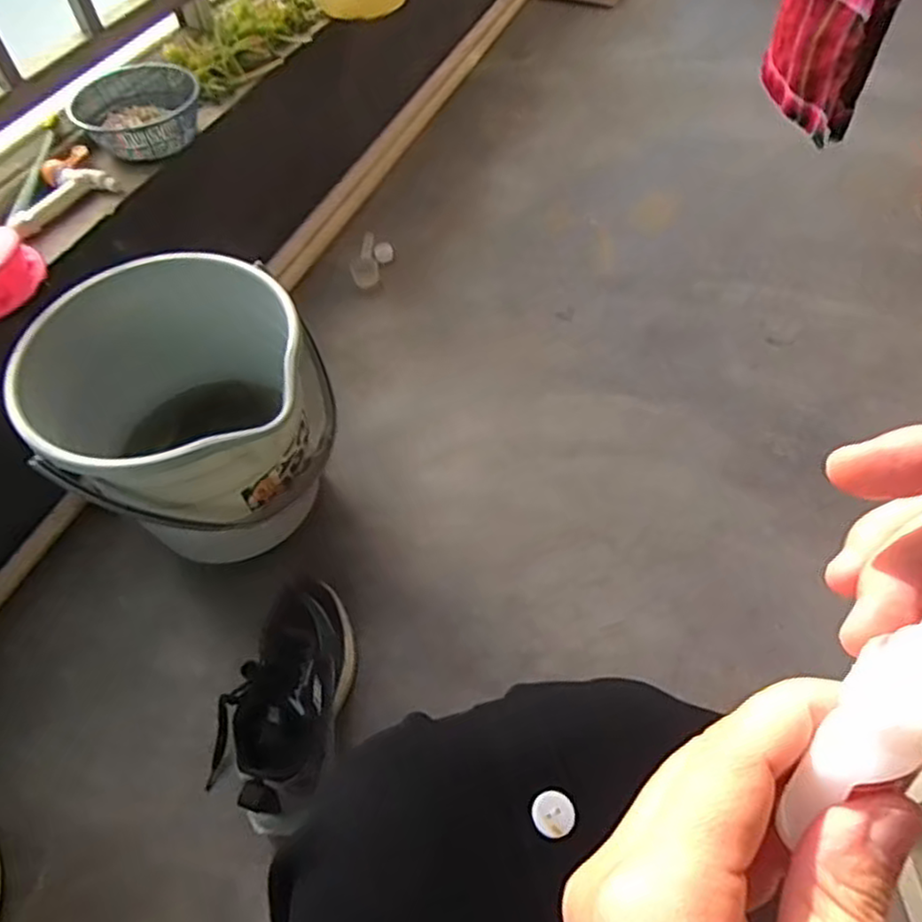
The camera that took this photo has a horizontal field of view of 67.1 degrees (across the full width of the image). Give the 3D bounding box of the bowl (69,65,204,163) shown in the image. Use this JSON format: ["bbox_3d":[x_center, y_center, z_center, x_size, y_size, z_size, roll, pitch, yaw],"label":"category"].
[{"bbox_3d":[-0.446,-0.486,0.960,0.148,0.056,0.174,3,55,4],"label":"bowl"}]

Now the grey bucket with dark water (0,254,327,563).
[{"bbox_3d":[-0.306,-0.035,0.839,0.297,0.299,0.259,-14,55,-7],"label":"grey bucket with dark water"}]

